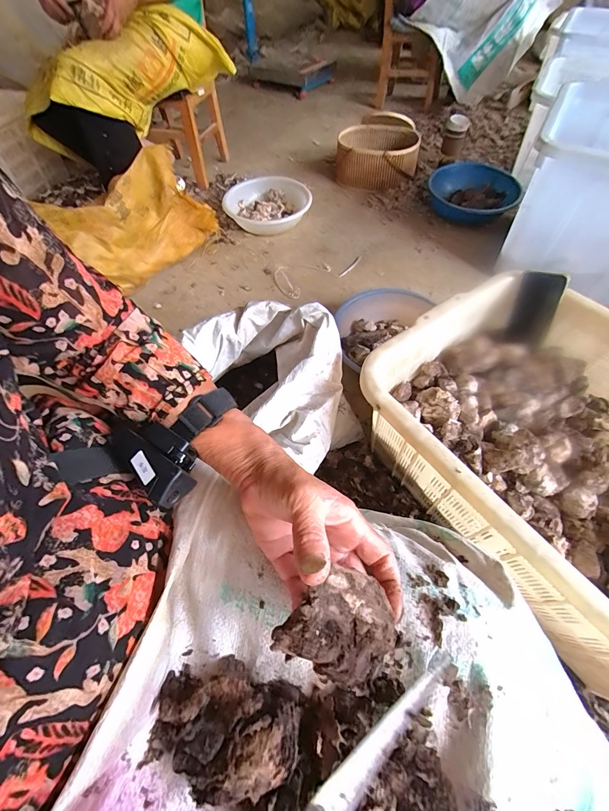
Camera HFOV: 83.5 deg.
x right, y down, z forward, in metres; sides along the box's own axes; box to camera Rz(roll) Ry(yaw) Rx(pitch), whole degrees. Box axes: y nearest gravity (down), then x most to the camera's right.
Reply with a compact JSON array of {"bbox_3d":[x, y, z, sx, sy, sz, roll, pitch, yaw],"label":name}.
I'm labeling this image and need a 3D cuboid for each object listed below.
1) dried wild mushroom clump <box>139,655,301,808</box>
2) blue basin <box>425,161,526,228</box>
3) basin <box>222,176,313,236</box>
[{"bbox_3d":[-0.056,0.223,0.236,0.099,0.040,0.070,17,60,12],"label":"dried wild mushroom clump"},{"bbox_3d":[0.605,-0.745,1.235,0.293,0.096,0.363,9,58,7],"label":"blue basin"},{"bbox_3d":[-0.144,-0.763,1.292,0.334,0.074,0.322,1,58,3],"label":"basin"}]

